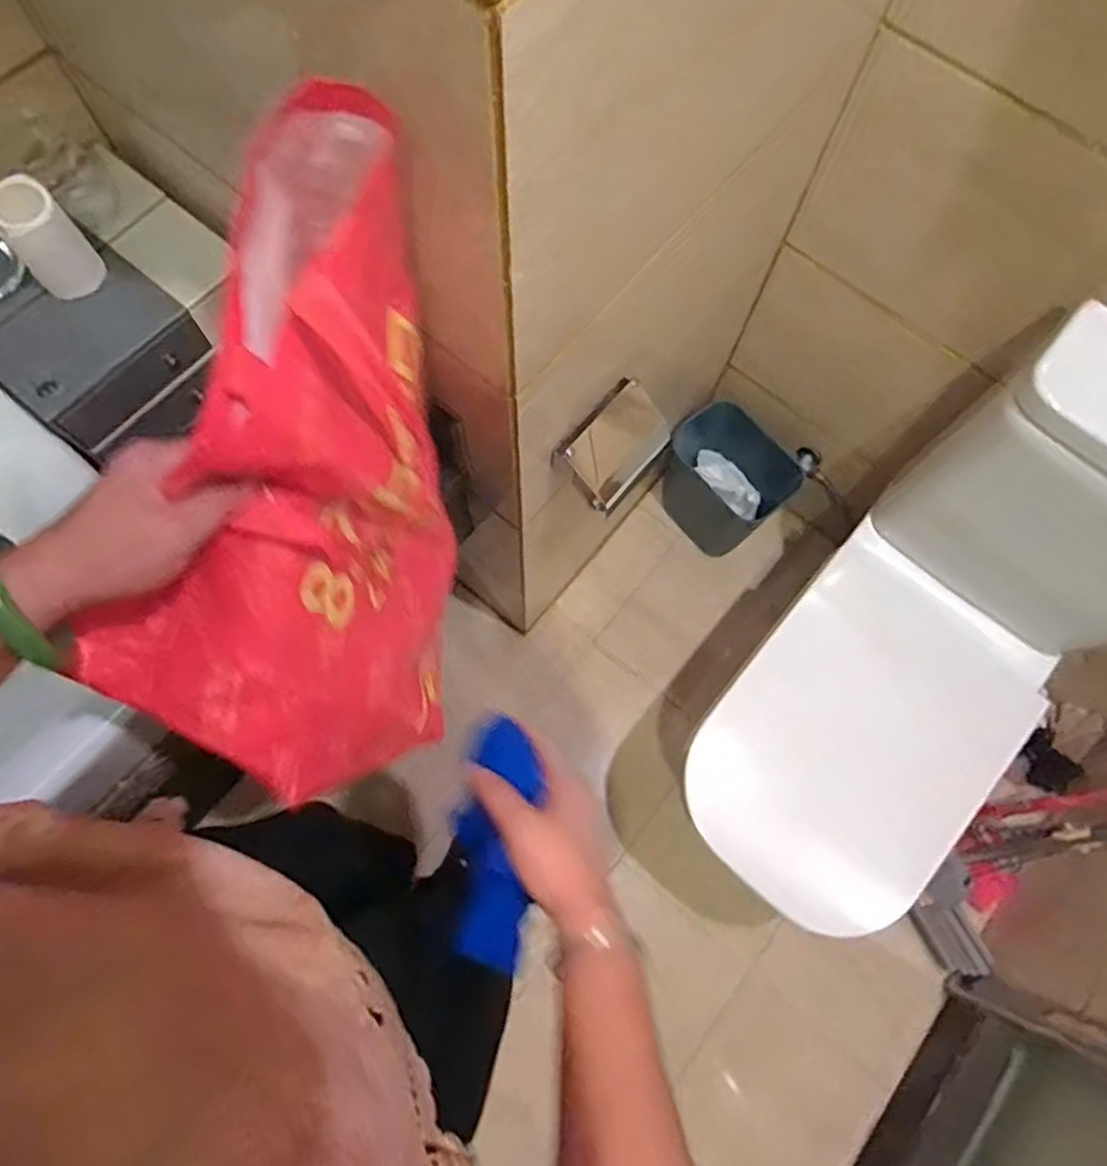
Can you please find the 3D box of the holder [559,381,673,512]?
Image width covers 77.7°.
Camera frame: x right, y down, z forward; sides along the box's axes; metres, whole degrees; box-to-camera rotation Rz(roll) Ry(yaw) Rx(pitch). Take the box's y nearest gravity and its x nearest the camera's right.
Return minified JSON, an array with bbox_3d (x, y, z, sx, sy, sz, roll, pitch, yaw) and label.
[{"bbox_3d":[0.070,-0.154,0.778,0.072,0.085,0.141,39,76,10],"label":"holder"}]

